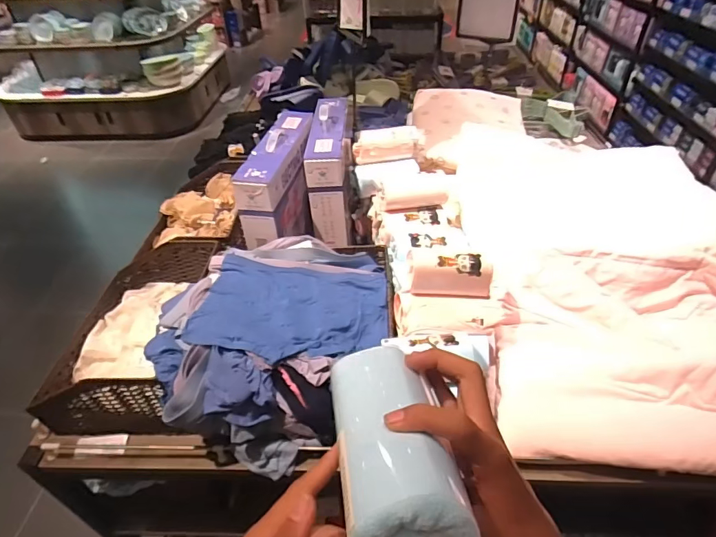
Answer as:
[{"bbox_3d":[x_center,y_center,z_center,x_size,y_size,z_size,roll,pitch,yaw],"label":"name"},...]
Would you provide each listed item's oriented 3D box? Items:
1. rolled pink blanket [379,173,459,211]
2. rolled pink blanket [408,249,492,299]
[{"bbox_3d":[0.145,-0.190,1.064,0.186,0.056,0.072,-4,41,-2],"label":"rolled pink blanket"},{"bbox_3d":[0.182,0.009,0.857,0.156,0.080,0.063,4,41,7],"label":"rolled pink blanket"}]

